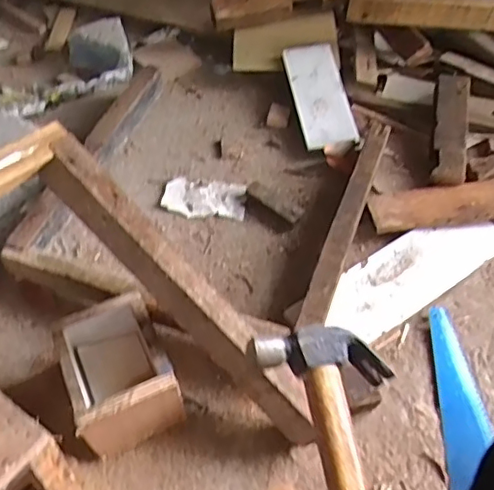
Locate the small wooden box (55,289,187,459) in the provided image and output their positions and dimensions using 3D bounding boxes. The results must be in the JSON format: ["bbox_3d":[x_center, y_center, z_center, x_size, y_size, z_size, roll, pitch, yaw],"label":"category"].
[{"bbox_3d":[-0.172,0.170,0.772,0.123,0.111,0.172,-19,56,-17],"label":"small wooden box"}]

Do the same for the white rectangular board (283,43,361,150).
[{"bbox_3d":[0.149,-0.304,1.166,0.106,0.020,0.257,-11,65,-2],"label":"white rectangular board"}]

